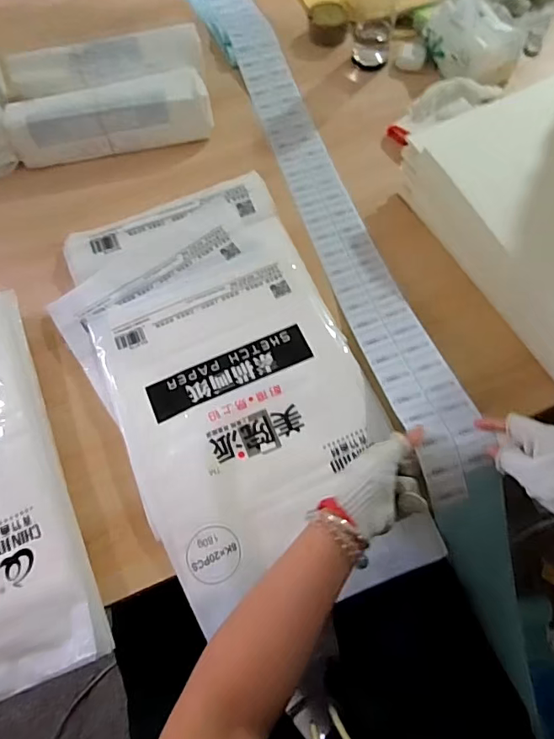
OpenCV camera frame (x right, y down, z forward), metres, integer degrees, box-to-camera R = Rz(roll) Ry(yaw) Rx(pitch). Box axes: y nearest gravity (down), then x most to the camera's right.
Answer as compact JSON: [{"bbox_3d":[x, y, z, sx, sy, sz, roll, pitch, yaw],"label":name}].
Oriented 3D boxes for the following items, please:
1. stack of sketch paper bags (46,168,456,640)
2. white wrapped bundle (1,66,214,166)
[{"bbox_3d":[-0.059,0.009,0.605,0.314,0.038,0.568,-25,68,-7],"label":"stack of sketch paper bags"},{"bbox_3d":[-0.255,-0.387,0.742,0.302,0.074,0.073,-10,67,-1],"label":"white wrapped bundle"}]

